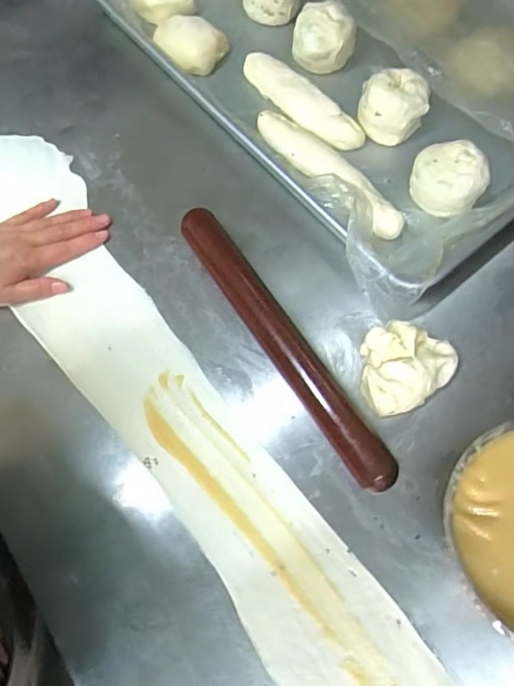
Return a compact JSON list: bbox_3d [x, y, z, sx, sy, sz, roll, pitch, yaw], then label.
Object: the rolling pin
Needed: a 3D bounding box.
[{"bbox_3d":[0.020,-0.005,0.484,0.038,0.032,0.318,-32,73,-11],"label":"rolling pin"}]

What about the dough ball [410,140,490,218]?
[{"bbox_3d":[0.198,-0.170,0.527,0.072,0.049,0.059,26,72,9],"label":"dough ball"}]

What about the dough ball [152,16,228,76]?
[{"bbox_3d":[-0.079,-0.362,0.617,0.076,0.038,0.059,37,74,13],"label":"dough ball"}]

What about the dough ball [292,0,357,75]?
[{"bbox_3d":[0.080,-0.361,0.599,0.069,0.042,0.067,0,70,0],"label":"dough ball"}]

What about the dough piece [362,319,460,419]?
[{"bbox_3d":[0.138,0.020,0.477,0.094,0.048,0.080,-20,71,-7],"label":"dough piece"}]

